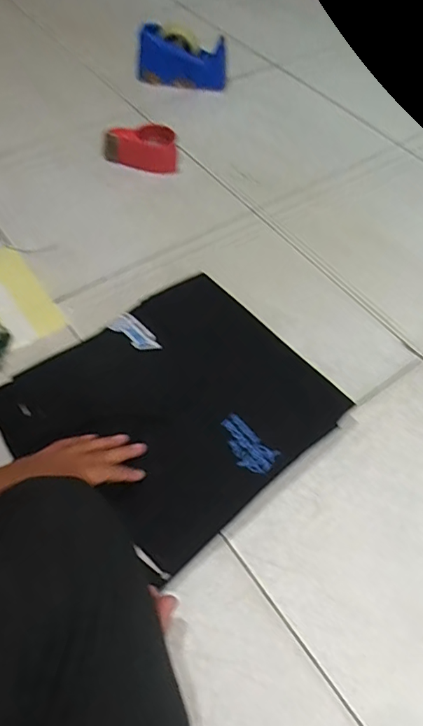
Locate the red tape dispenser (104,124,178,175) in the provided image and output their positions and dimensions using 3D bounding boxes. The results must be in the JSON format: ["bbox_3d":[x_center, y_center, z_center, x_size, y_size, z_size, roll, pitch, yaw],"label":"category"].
[{"bbox_3d":[-0.133,-0.398,0.943,0.137,0.065,0.059,-5,56,-7],"label":"red tape dispenser"}]

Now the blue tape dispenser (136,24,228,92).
[{"bbox_3d":[-0.063,-0.665,1.103,0.201,0.128,0.053,-1,56,-4],"label":"blue tape dispenser"}]

